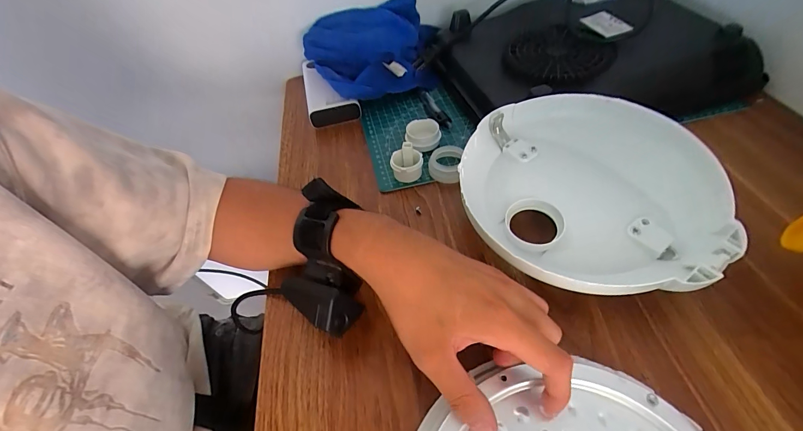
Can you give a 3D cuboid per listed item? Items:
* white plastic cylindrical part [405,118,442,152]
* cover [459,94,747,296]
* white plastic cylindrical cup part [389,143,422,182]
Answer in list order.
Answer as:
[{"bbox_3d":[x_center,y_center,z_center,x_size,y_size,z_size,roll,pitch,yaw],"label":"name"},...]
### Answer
[{"bbox_3d":[0.025,-0.092,0.418,0.040,0.025,0.038,-3,50,3],"label":"white plastic cylindrical part"},{"bbox_3d":[0.160,-0.020,0.322,0.202,0.060,0.200,0,51,6],"label":"cover"},{"bbox_3d":[0.006,-0.055,0.387,0.034,0.035,0.029,-3,50,3],"label":"white plastic cylindrical cup part"}]

